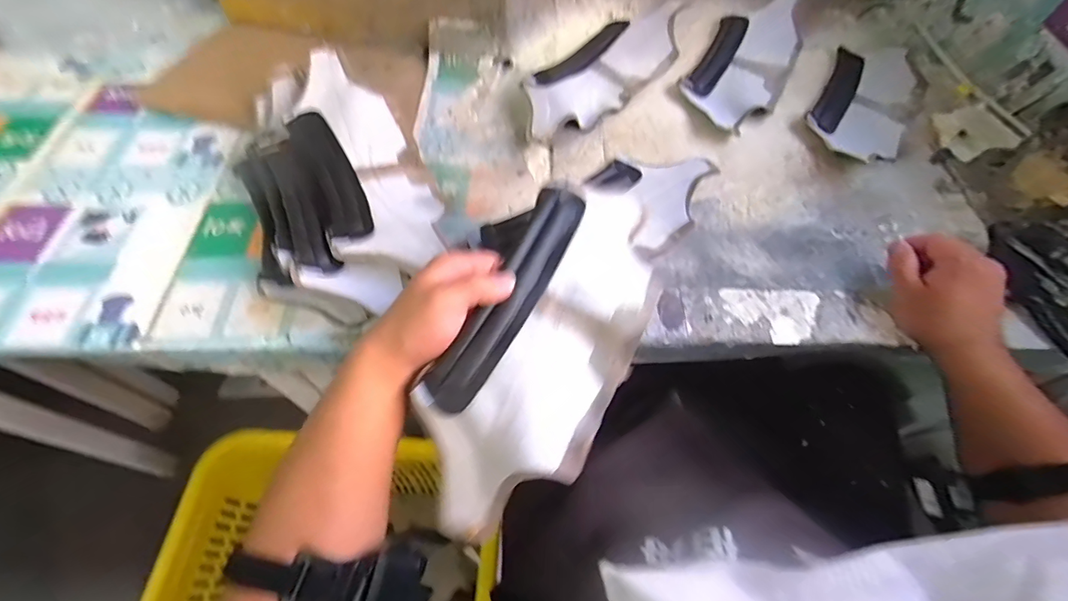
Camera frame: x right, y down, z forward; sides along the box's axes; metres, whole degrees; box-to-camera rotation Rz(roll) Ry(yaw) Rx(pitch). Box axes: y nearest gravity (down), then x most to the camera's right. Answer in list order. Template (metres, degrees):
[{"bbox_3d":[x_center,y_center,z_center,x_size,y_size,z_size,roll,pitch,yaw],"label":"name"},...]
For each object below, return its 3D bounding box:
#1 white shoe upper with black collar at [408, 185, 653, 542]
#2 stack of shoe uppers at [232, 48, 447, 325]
[{"bbox_3d":[0.014,0.025,0.393,0.135,0.060,0.329,21,66,10],"label":"white shoe upper with black collar"},{"bbox_3d":[-0.239,-0.139,0.552,0.211,0.063,0.393,-23,62,-15],"label":"stack of shoe uppers"}]

